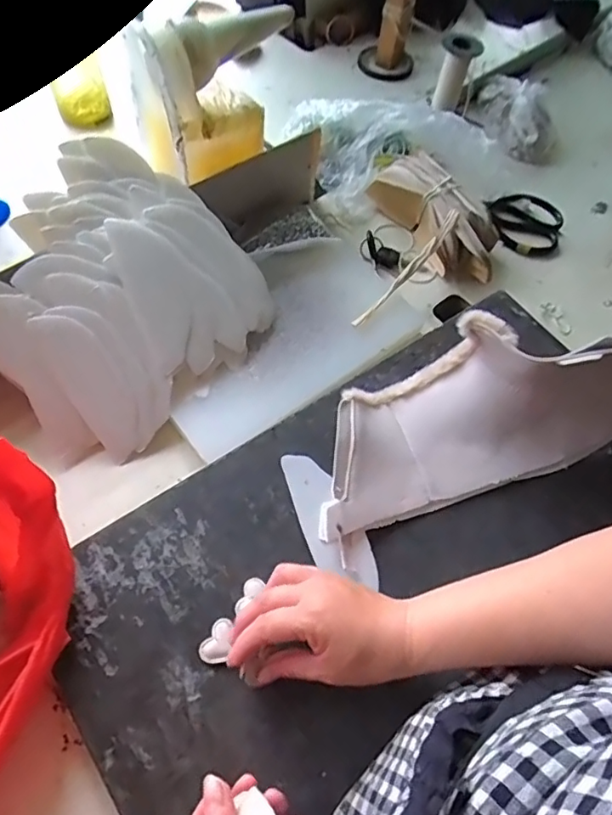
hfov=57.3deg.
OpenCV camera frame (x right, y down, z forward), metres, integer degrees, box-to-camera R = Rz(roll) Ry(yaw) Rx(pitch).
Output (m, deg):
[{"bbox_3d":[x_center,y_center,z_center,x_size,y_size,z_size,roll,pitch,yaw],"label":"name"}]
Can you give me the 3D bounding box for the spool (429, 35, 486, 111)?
[{"bbox_3d":[0.210,-0.475,0.793,0.053,0.094,0.043,26,61,11],"label":"spool"}]

